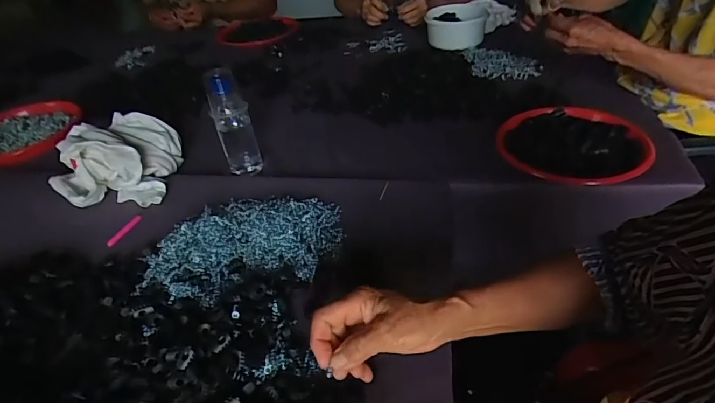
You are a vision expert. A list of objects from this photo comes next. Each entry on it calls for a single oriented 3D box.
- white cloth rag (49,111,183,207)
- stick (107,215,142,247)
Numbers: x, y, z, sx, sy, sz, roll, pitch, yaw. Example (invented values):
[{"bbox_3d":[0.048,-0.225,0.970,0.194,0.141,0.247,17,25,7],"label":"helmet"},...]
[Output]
[{"bbox_3d":[-0.417,-0.075,0.724,0.192,0.092,0.185,-5,39,2],"label":"white cloth rag"},{"bbox_3d":[-0.343,0.042,0.630,0.010,0.006,0.066,9,41,19],"label":"stick"}]

